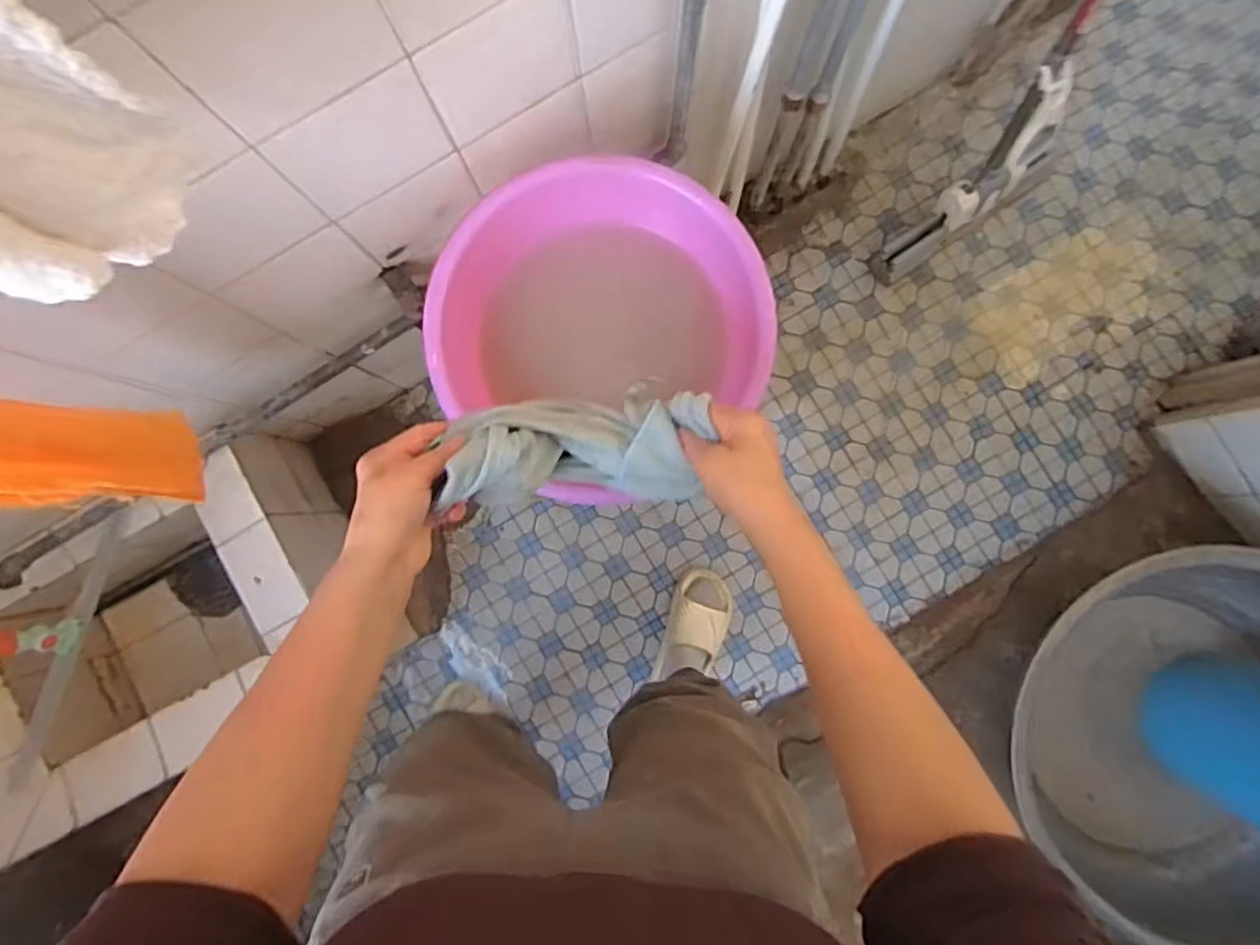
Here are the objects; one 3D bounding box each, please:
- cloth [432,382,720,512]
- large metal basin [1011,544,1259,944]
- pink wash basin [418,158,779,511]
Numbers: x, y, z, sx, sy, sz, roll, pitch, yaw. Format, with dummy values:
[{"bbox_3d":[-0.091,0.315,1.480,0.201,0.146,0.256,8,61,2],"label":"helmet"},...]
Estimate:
[{"bbox_3d":[-0.041,-0.019,0.506,0.185,0.076,0.090,-6,87,-13],"label":"cloth"},{"bbox_3d":[0.879,0.412,1.104,0.529,0.242,0.603,34,88,2],"label":"large metal basin"},{"bbox_3d":[-0.027,-0.145,0.755,0.348,0.146,0.343,0,87,1],"label":"pink wash basin"}]

